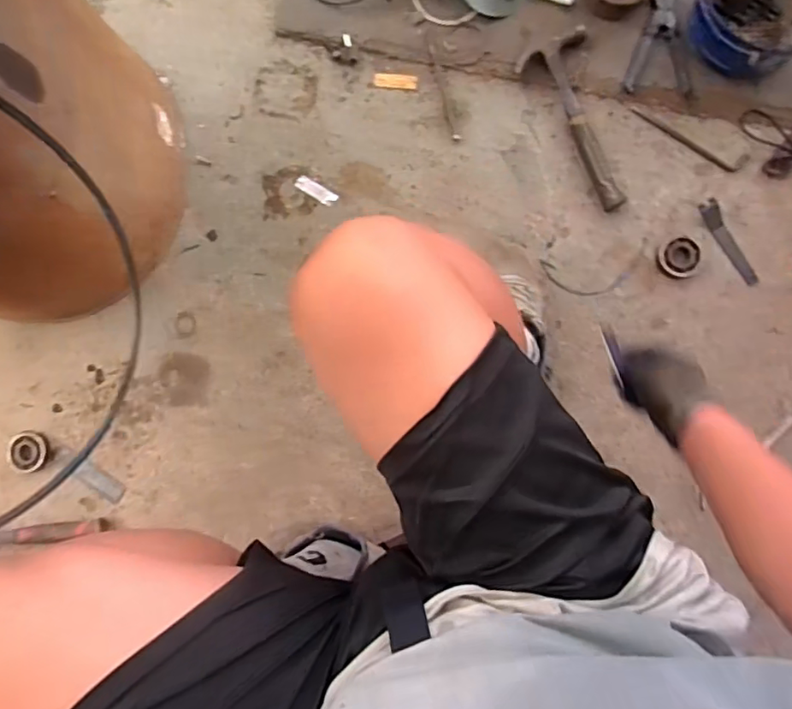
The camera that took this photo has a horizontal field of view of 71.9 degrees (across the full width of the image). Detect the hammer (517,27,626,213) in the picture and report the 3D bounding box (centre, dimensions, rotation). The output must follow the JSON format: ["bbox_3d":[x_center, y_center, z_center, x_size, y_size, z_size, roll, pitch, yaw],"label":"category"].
[{"bbox_3d":[0.323,-0.407,0.959,0.116,0.028,0.328,-19,83,2],"label":"hammer"}]

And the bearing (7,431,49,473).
[{"bbox_3d":[-0.665,0.175,0.989,0.070,0.011,0.073,-11,83,3],"label":"bearing"}]

